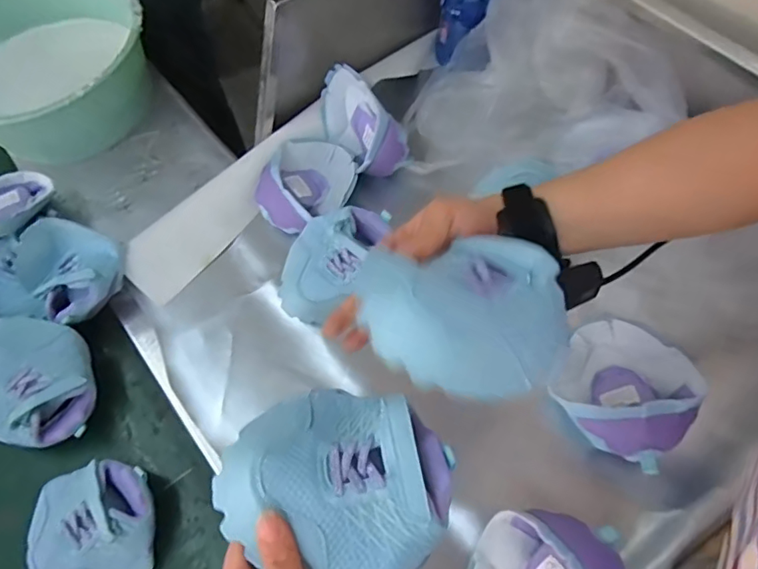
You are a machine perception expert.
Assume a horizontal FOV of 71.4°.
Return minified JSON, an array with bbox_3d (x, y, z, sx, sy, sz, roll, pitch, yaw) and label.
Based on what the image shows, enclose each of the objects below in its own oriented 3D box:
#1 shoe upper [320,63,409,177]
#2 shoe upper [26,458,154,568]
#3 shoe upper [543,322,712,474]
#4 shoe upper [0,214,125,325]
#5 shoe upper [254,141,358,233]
[{"bbox_3d":[-0.030,-0.207,0.681,0.054,0.096,0.145,-36,67,-15],"label":"shoe upper"},{"bbox_3d":[-0.289,0.246,0.529,0.124,0.050,0.120,-1,63,2],"label":"shoe upper"},{"bbox_3d":[0.243,0.102,0.532,0.123,0.071,0.129,31,69,16],"label":"shoe upper"},{"bbox_3d":[-0.410,-0.017,0.634,0.188,0.084,0.106,9,64,7],"label":"shoe upper"},{"bbox_3d":[-0.090,-0.134,0.674,0.110,0.049,0.140,19,66,12],"label":"shoe upper"}]

